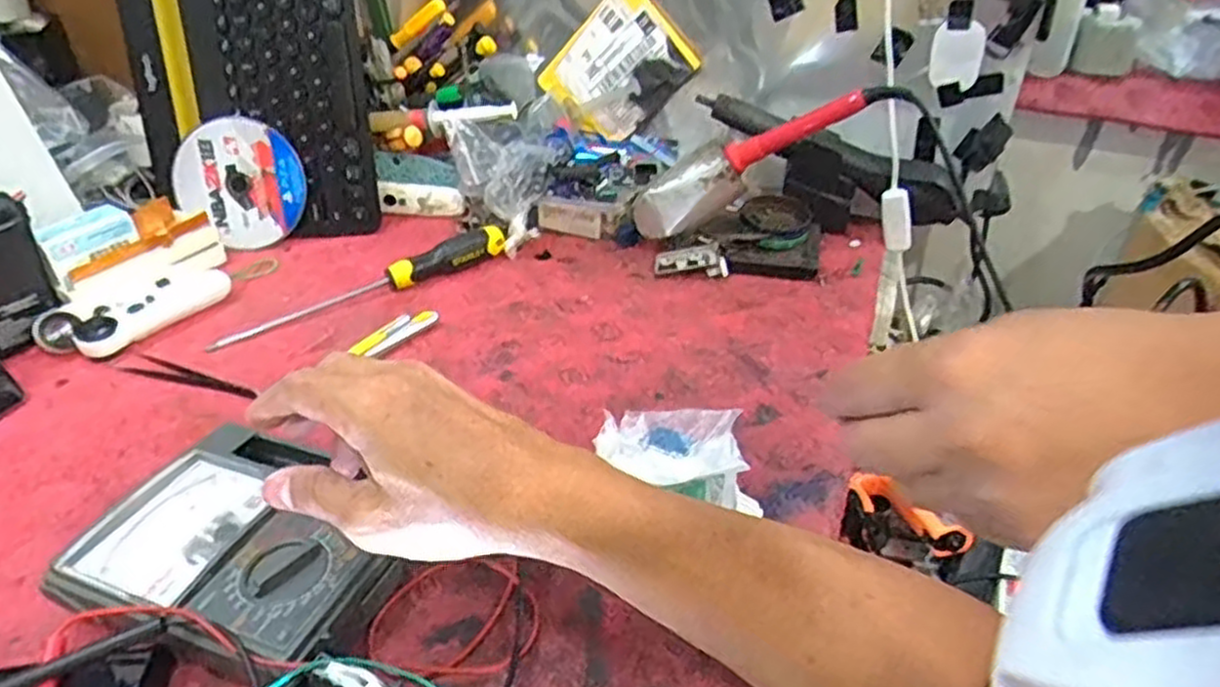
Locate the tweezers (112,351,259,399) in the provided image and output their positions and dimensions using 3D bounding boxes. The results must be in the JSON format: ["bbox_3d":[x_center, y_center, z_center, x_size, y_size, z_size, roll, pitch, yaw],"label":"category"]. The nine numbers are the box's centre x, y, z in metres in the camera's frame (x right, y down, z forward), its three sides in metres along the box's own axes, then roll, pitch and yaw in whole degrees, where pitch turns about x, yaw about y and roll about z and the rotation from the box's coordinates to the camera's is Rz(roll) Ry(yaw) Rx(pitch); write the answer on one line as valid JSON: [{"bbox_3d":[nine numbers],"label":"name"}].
[{"bbox_3d":[-0.299,0.024,0.548,0.115,0.007,0.019,13,36,18],"label":"tweezers"}]

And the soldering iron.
[{"bbox_3d":[0.119,-0.150,0.635,0.233,0.045,0.060,-28,26,23],"label":"soldering iron"}]

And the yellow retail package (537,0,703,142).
[{"bbox_3d":[0.007,-0.273,0.768,0.114,0.137,0.019,53,30,5],"label":"yellow retail package"}]

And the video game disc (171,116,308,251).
[{"bbox_3d":[-0.330,-0.146,0.699,0.110,0.105,0.005,40,9,-11],"label":"video game disc"}]

